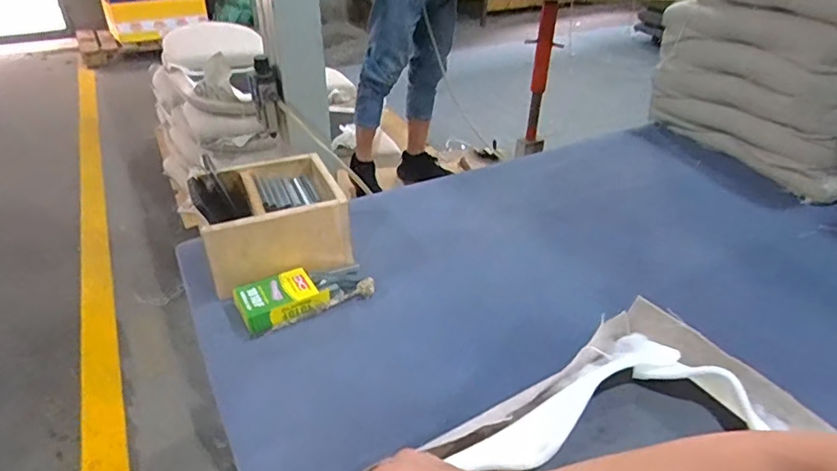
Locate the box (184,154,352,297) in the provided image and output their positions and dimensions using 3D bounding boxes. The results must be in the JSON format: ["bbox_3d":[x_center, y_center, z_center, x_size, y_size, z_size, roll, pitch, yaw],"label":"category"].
[{"bbox_3d":[-0.244,-0.026,0.901,0.220,0.126,0.198,-14,38,-20],"label":"box"}]

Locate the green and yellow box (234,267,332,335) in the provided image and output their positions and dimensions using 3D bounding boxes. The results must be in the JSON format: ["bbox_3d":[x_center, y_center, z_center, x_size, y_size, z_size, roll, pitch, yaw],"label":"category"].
[{"bbox_3d":[-0.206,0.090,0.815,0.127,0.030,0.080,-19,40,-27],"label":"green and yellow box"}]

